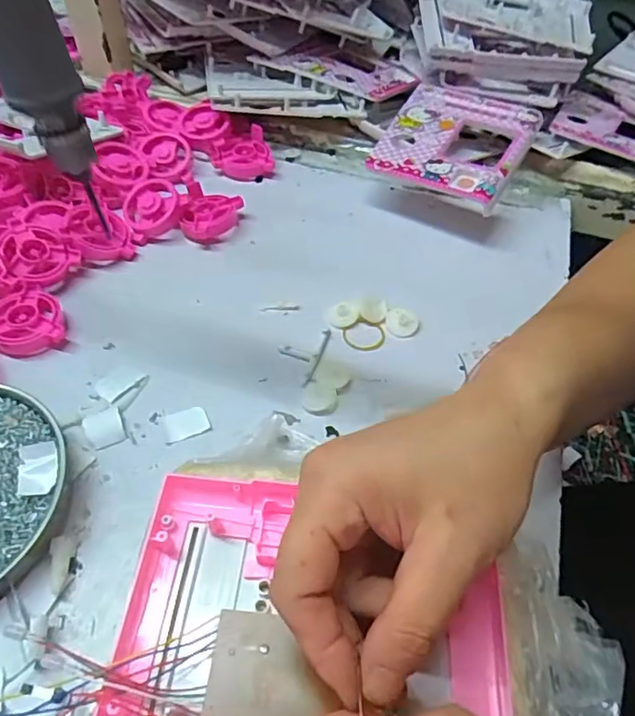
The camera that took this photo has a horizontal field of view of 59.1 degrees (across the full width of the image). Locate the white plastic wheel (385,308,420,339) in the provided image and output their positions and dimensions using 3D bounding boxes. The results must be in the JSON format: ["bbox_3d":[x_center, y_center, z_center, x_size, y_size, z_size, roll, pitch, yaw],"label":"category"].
[{"bbox_3d":[0.061,-0.025,0.402,0.023,0.004,0.023,1,51,-2],"label":"white plastic wheel"}]

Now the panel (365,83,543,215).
[{"bbox_3d":[0.118,-0.188,0.478,0.116,0.017,0.138,25,54,16],"label":"panel"}]

